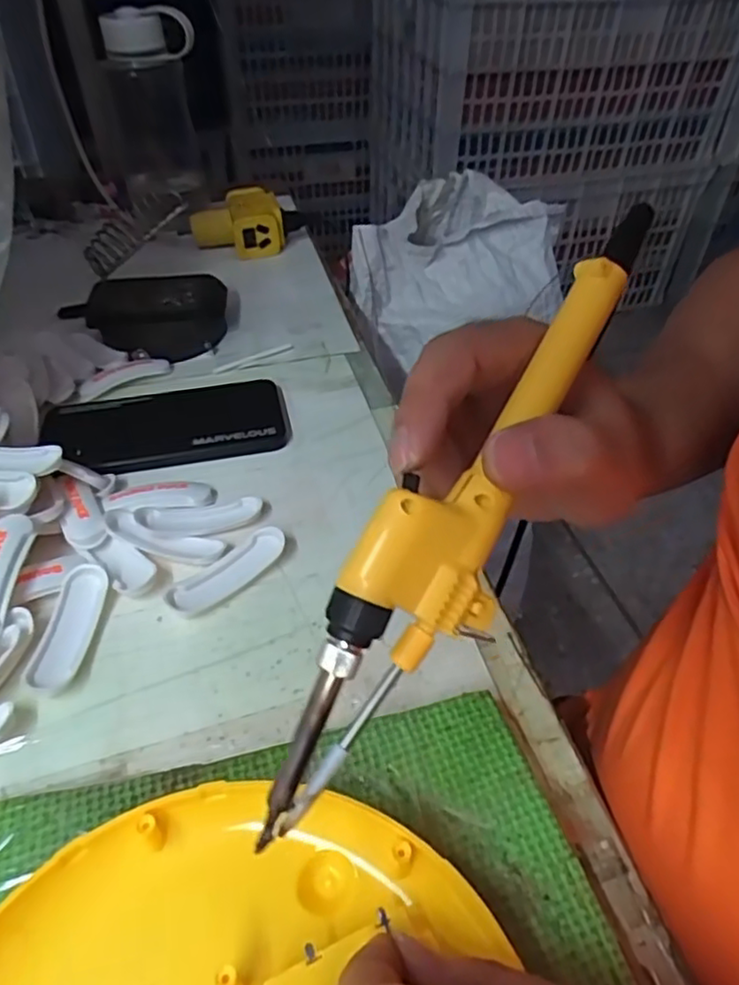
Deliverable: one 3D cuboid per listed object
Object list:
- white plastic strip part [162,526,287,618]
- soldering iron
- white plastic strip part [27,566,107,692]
[{"bbox_3d":[-0.076,0.043,0.351,0.069,0.013,0.020,-31,52,-29],"label":"white plastic strip part"},{"bbox_3d":[0.033,0.002,0.202,0.034,0.034,0.221,28,78,26],"label":"soldering iron"},{"bbox_3d":[-0.148,0.067,0.323,0.023,0.012,0.068,0,43,-1],"label":"white plastic strip part"}]

